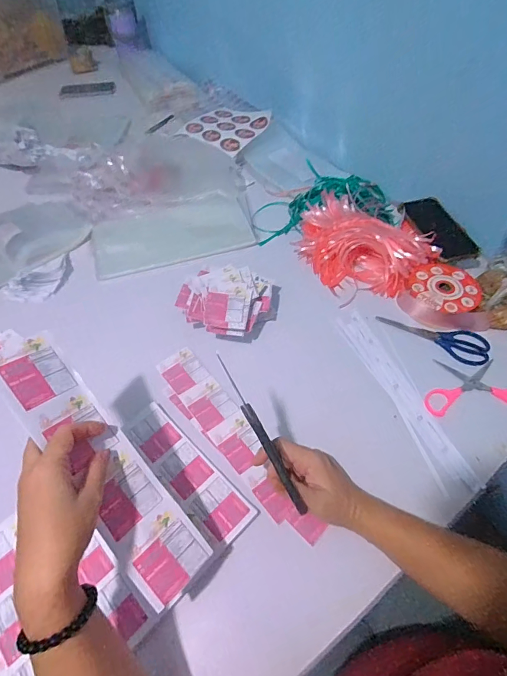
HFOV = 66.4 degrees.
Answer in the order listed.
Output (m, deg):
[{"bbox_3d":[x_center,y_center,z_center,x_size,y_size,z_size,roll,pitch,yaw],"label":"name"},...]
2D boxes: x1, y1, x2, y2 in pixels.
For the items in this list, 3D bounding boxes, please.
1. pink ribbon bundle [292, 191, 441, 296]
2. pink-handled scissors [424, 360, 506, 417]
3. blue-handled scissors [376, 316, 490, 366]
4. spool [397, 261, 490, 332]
[{"bbox_3d":[0.190,-0.185,0.717,0.185,0.063,0.250,-23,56,-14],"label":"pink ribbon bundle"},{"bbox_3d":[0.321,0.069,0.560,0.148,0.008,0.089,-1,54,2],"label":"pink-handled scissors"},{"bbox_3d":[0.288,-0.009,0.619,0.167,0.010,0.058,31,61,23],"label":"blue-handled scissors"},{"bbox_3d":[0.311,-0.065,0.637,0.113,0.043,0.129,-16,55,-9],"label":"spool"}]

